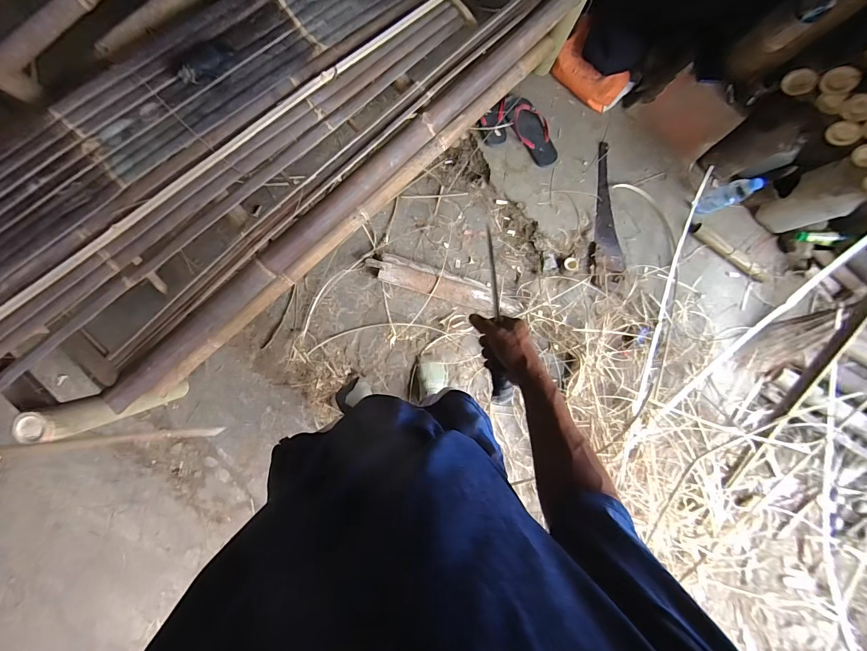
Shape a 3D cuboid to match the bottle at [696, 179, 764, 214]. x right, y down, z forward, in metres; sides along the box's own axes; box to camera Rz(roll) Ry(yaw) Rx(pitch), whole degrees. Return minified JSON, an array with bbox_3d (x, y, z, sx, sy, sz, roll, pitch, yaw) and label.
[{"bbox_3d":[0.949,-0.420,1.229,0.081,0.205,0.070,-22,91,-4],"label":"bottle"}]

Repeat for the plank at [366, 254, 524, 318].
[{"bbox_3d":[0.042,-0.136,1.266,0.533,0.047,0.100,16,88,-4],"label":"plank"}]

